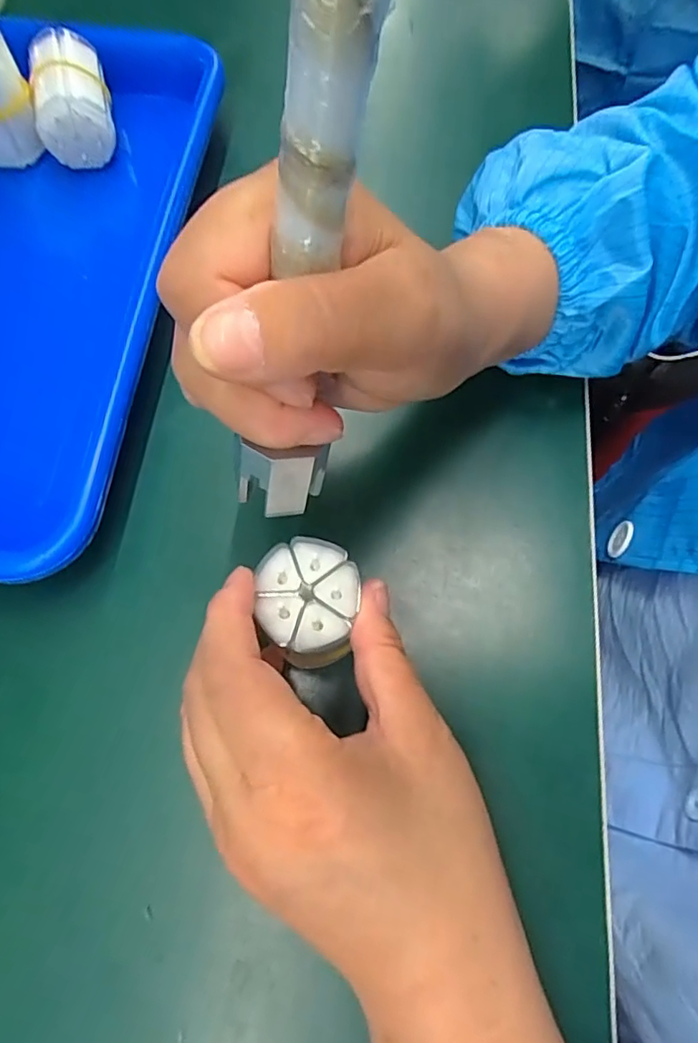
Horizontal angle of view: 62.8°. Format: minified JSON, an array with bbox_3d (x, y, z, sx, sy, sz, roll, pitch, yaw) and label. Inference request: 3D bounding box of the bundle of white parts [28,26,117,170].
[{"bbox_3d":[-0.155,-0.237,0.320,0.043,0.035,0.063,-19,70,-6],"label":"bundle of white parts"}]

